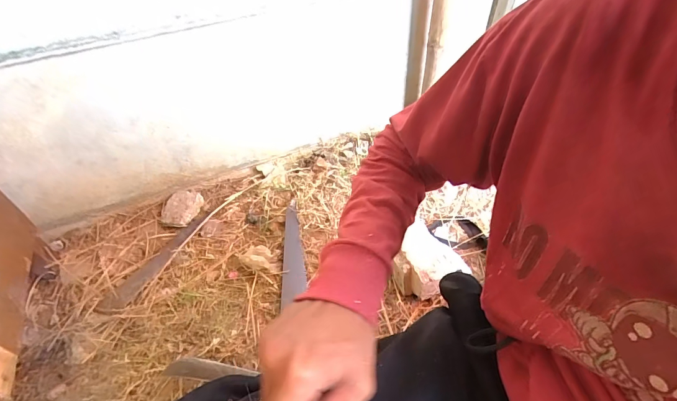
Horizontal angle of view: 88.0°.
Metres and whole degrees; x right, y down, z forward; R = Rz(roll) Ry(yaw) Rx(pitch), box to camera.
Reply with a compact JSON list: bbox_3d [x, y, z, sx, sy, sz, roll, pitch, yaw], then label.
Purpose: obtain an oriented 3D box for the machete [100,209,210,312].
[{"bbox_3d":[-0.431,0.136,0.853,0.047,0.012,0.320,23,53,19],"label":"machete"}]

